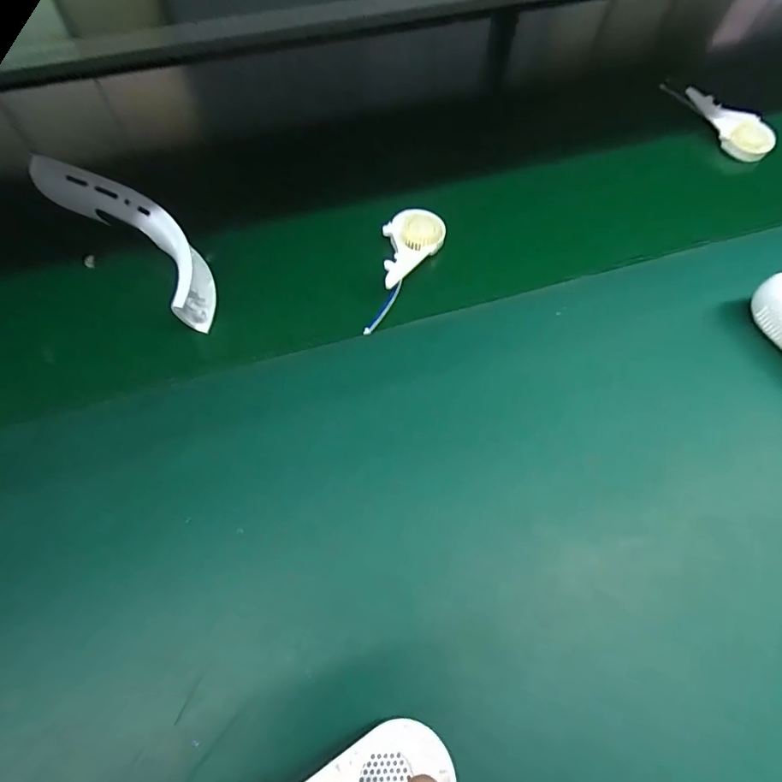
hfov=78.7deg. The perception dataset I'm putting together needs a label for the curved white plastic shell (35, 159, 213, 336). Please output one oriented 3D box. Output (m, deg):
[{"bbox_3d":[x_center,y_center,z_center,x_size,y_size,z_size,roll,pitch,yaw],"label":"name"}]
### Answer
[{"bbox_3d":[-0.200,-0.123,0.371,0.183,0.053,0.048,40,69,17],"label":"curved white plastic shell"}]

